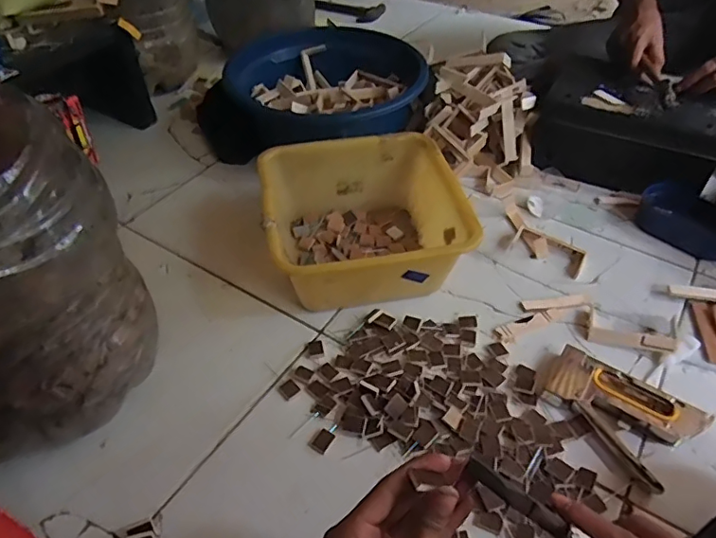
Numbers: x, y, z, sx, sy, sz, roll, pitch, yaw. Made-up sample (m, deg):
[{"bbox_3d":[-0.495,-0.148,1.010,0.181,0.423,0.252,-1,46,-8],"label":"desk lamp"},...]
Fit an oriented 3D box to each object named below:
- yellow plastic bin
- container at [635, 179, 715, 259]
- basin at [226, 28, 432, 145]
[{"bbox_3d":[0.004,-0.068,0.764,0.258,0.122,0.244,-7,46,-7],"label":"yellow plastic bin"},{"bbox_3d":[0.513,-0.073,0.823,0.081,0.049,0.158,-31,53,-26],"label":"container"},{"bbox_3d":[-0.070,-0.313,0.988,0.317,0.135,0.325,0,46,0],"label":"basin"}]

